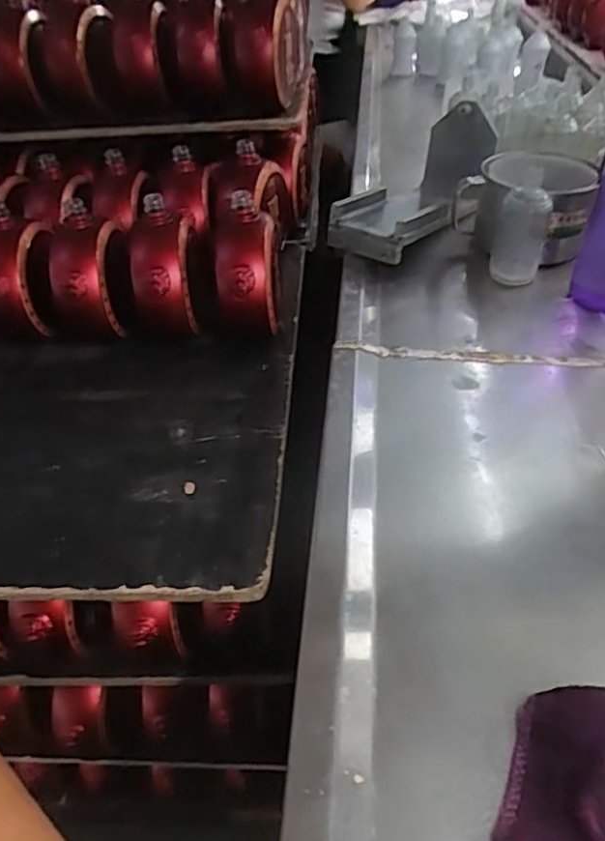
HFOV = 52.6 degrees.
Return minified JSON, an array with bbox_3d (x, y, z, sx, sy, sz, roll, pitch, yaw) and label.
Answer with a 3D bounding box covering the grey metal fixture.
[{"bbox_3d":[0.153,-0.304,0.786,0.132,0.101,0.269,21,46,26],"label":"grey metal fixture"}]

